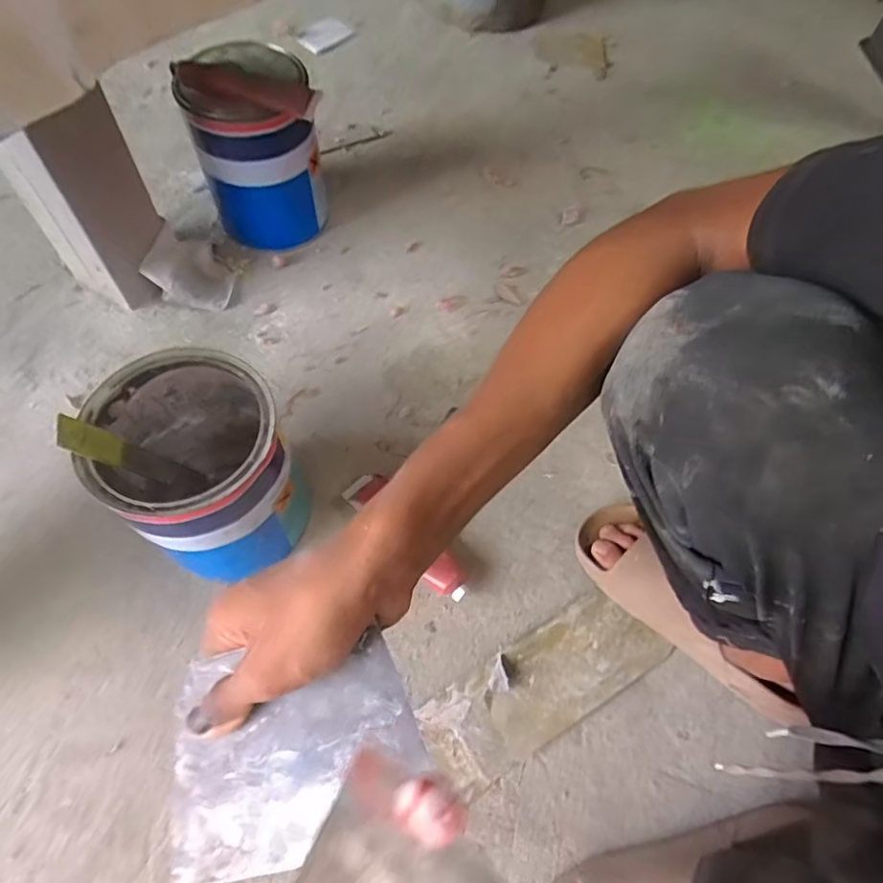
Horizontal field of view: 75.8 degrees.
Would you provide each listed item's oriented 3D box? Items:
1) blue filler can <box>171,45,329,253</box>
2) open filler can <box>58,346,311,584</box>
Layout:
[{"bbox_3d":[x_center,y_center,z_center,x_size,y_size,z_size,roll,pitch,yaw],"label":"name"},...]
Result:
[{"bbox_3d":[-0.245,-0.395,0.769,0.150,0.206,0.142,2,62,-4],"label":"blue filler can"},{"bbox_3d":[-0.230,0.029,0.565,0.169,0.211,0.164,40,67,17],"label":"open filler can"}]

